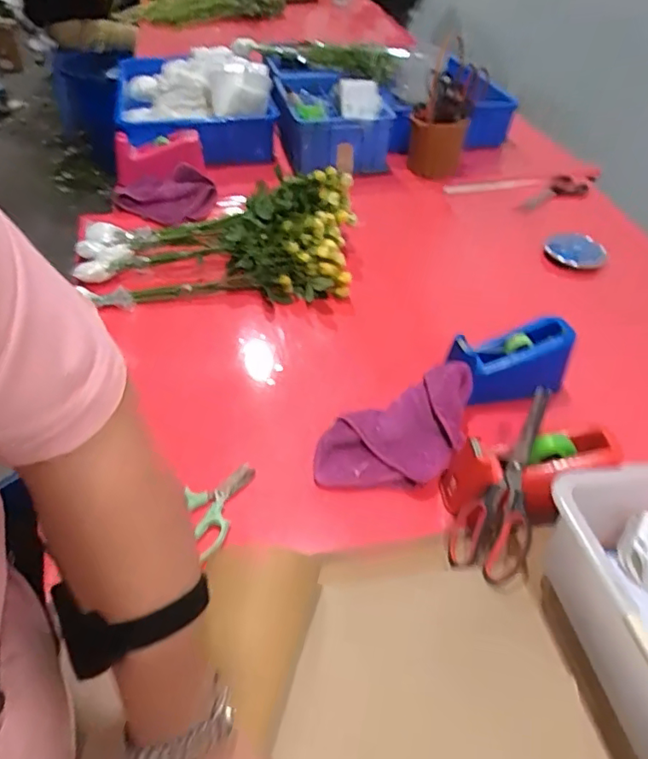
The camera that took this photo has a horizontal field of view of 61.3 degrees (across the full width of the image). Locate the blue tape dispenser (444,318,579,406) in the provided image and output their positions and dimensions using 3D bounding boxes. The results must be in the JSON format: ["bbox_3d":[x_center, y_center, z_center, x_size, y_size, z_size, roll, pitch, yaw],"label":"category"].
[{"bbox_3d":[0.271,-0.027,0.813,0.185,0.092,0.076,-10,46,-11],"label":"blue tape dispenser"}]

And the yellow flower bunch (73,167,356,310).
[{"bbox_3d":[-0.216,-0.288,1.072,0.541,0.137,0.326,1,45,-1],"label":"yellow flower bunch"}]

